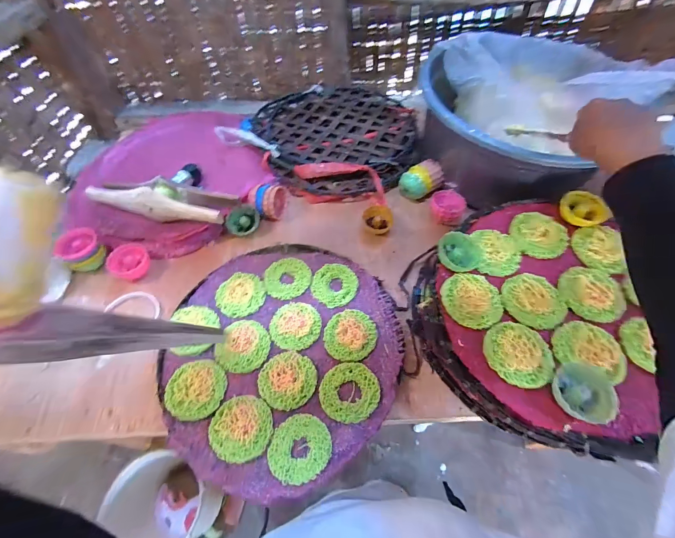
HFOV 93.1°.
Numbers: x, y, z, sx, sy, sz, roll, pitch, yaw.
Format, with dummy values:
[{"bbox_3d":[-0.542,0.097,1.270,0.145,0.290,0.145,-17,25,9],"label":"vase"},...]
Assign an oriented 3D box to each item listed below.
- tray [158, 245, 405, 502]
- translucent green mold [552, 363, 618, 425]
[{"bbox_3d":[-0.080,0.116,0.484,0.340,0.023,0.358,0,58,0],"label":"tray"},{"bbox_3d":[0.276,0.139,0.362,0.061,0.022,0.064,0,54,1],"label":"translucent green mold"}]

